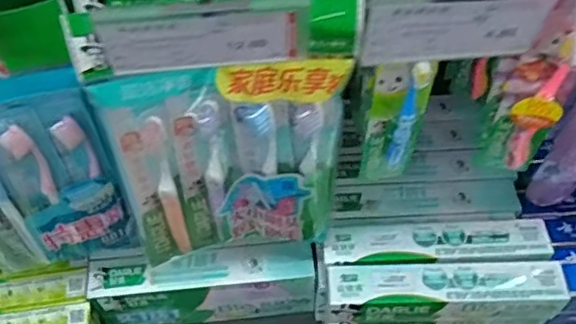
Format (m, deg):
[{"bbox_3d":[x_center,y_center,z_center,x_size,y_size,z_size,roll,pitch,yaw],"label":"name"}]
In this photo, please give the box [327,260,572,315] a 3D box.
[{"bbox_3d":[0.150,0.119,0.570,0.219,0.029,0.043,0,54,1],"label":"box"}]

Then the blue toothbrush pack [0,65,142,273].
[{"bbox_3d":[-0.200,0.019,0.470,0.126,0.220,0.023,-14,55,-9],"label":"blue toothbrush pack"}]

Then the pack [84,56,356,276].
[{"bbox_3d":[-0.043,0.006,0.467,0.163,0.229,0.033,-7,55,-4],"label":"pack"}]

